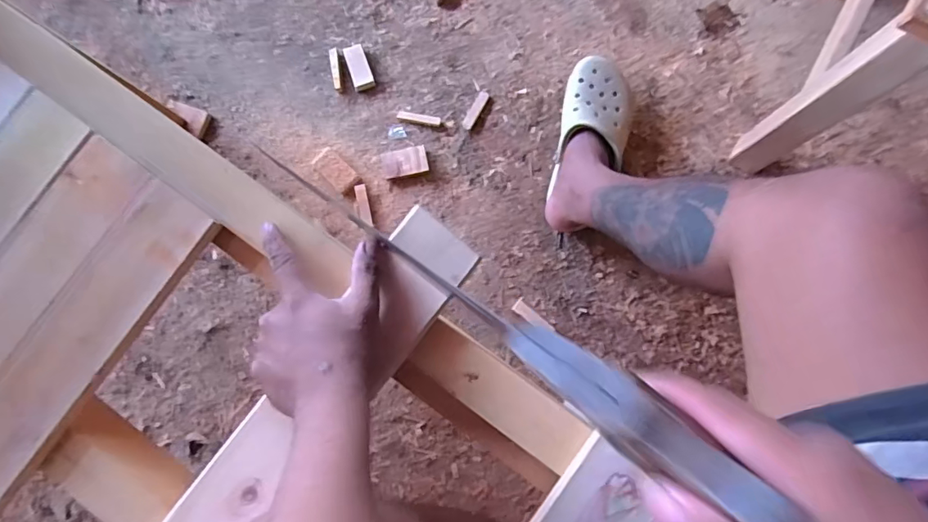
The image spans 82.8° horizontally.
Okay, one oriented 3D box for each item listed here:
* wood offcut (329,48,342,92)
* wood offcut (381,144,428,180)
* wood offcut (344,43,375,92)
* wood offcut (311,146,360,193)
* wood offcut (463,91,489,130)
[{"bbox_3d":[-0.226,-0.339,0.931,0.015,0.012,0.078,-9,83,1],"label":"wood offcut"},{"bbox_3d":[-0.099,-0.167,0.891,0.074,0.021,0.044,-11,83,1],"label":"wood offcut"},{"bbox_3d":[-0.185,-0.342,0.929,0.035,0.013,0.081,-20,83,0],"label":"wood offcut"},{"bbox_3d":[-0.222,-0.158,0.901,0.042,0.018,0.098,-44,65,-3],"label":"wood offcut"},{"bbox_3d":[0.020,-0.262,0.916,0.020,0.010,0.074,26,85,5],"label":"wood offcut"}]

